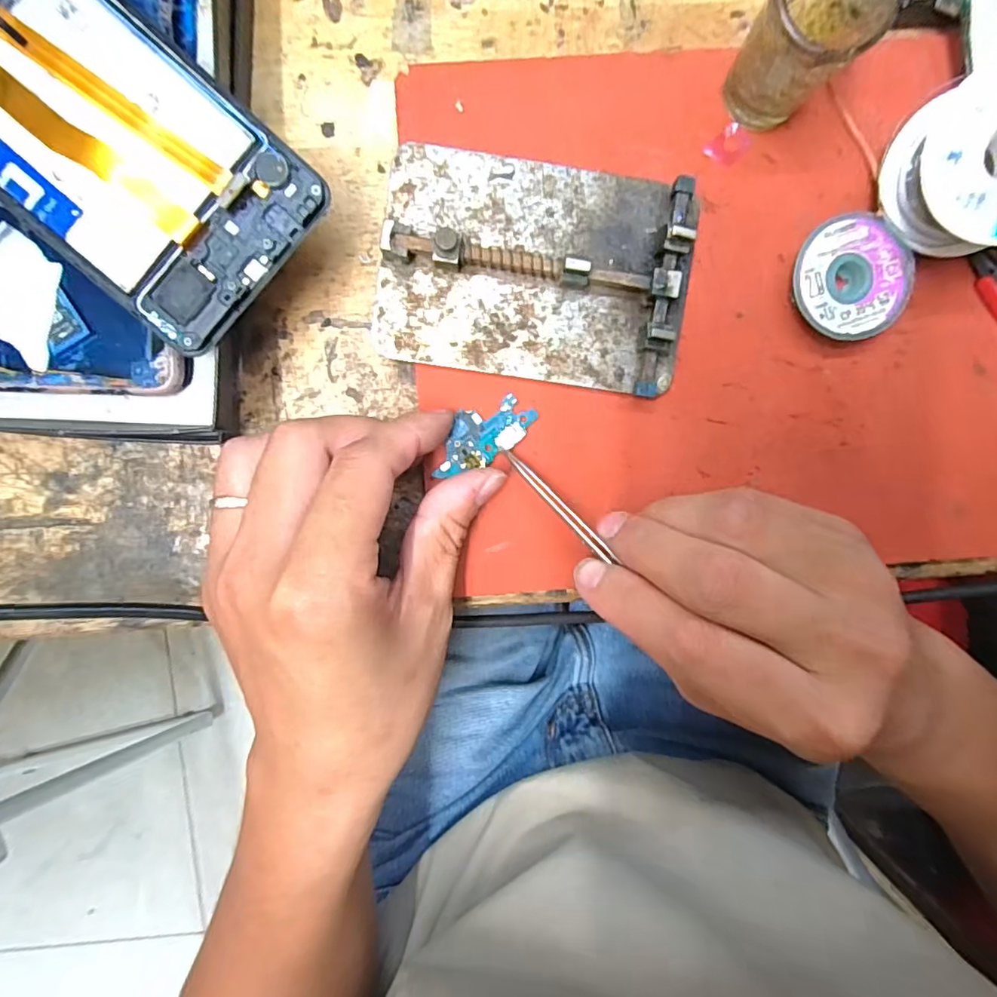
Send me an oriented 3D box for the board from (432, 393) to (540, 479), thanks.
[{"bbox_3d":[-0.007,-0.025,0.218,0.045,0.005,0.021,-34,95,-1],"label":"board"}]

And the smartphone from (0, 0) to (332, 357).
[{"bbox_3d":[-0.132,-0.119,0.169,0.146,0.013,0.071,40,93,-5],"label":"smartphone"}]

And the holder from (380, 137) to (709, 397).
[{"bbox_3d":[0.015,-0.086,0.205,0.113,0.019,0.078,9,95,-2],"label":"holder"}]

